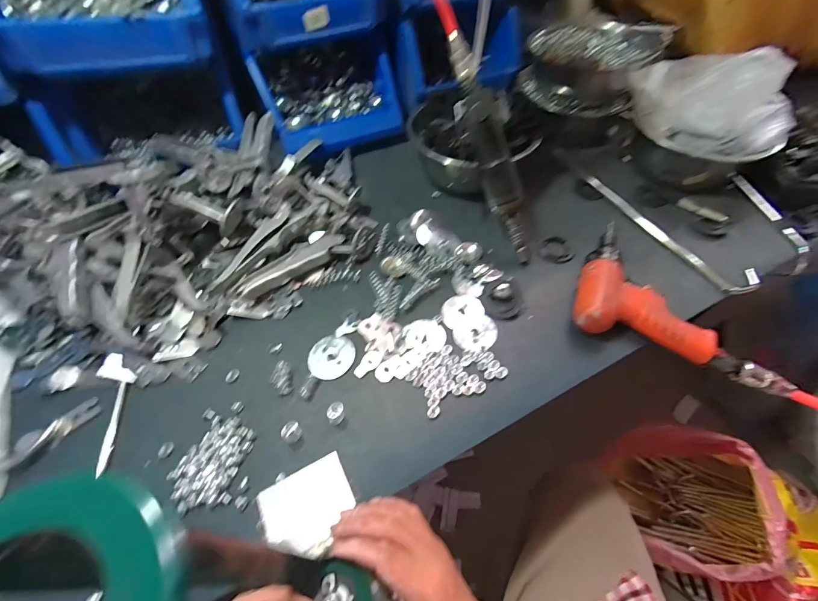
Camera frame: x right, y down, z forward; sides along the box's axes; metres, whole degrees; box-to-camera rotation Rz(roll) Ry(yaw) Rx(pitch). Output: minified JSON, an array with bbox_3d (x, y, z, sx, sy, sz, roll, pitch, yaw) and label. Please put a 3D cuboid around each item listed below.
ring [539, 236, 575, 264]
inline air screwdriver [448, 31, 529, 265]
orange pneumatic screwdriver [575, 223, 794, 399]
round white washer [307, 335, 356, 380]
[{"bbox_3d":[0.194,-0.066,0.469,0.043,0.007,0.042,0,55,0],"label":"ring"},{"bbox_3d":[0.099,-0.167,0.417,0.034,0.254,0.031,-28,17,-18],"label":"inline air screwdriver"},{"bbox_3d":[0.306,-0.004,0.407,0.218,0.038,0.167,19,57,13],"label":"orange pneumatic screwdriver"},{"bbox_3d":[-0.083,0.060,0.384,0.049,0.004,0.049,0,55,0],"label":"round white washer"}]

